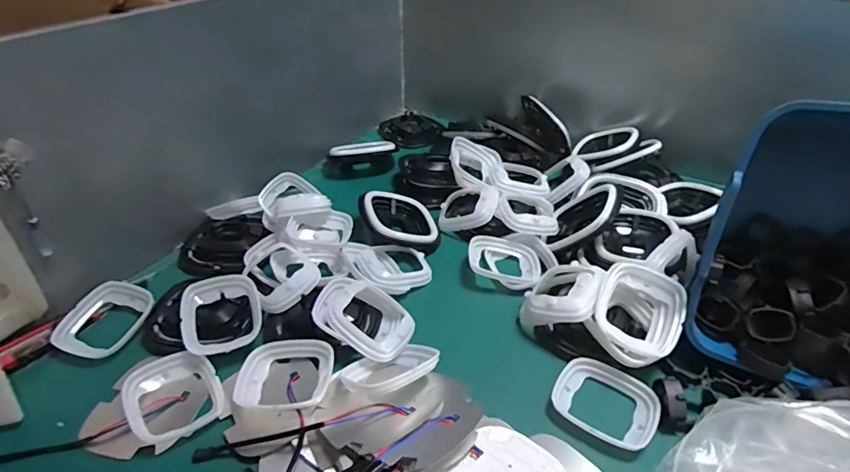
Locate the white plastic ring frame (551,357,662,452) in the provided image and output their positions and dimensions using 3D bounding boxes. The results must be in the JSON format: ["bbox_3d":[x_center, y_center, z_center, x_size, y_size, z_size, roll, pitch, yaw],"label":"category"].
[{"bbox_3d":[0.198,0.180,0.521,0.106,0.015,0.097,22,42,27],"label":"white plastic ring frame"}]

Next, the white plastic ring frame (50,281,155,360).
[{"bbox_3d":[-0.401,0.108,0.608,0.088,0.039,0.108,14,39,17],"label":"white plastic ring frame"}]

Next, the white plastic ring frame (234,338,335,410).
[{"bbox_3d":[-0.156,0.154,0.541,0.102,0.028,0.087,4,37,5],"label":"white plastic ring frame"}]

